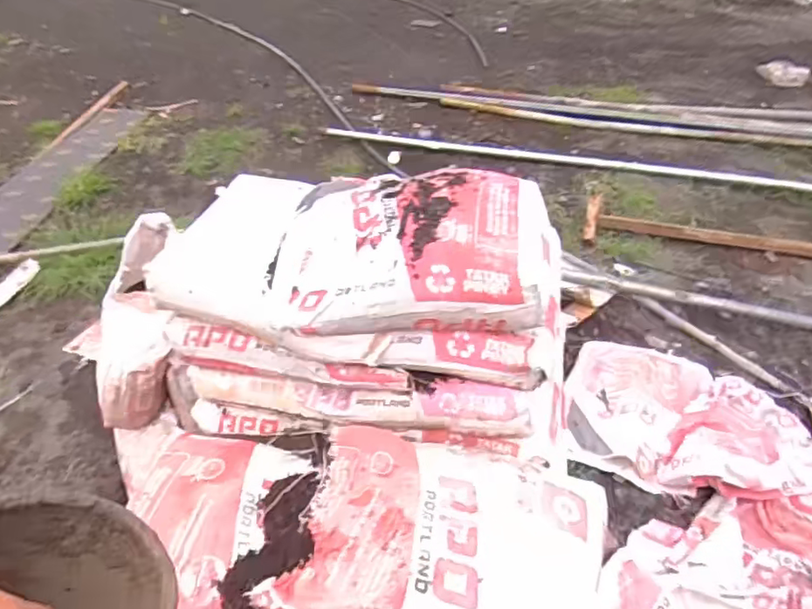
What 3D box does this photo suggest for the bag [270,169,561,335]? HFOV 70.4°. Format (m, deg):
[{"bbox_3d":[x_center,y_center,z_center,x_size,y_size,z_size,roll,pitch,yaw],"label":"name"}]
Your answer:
[{"bbox_3d":[0.025,-0.119,1.003,0.487,0.116,0.357,1,40,3],"label":"bag"}]

